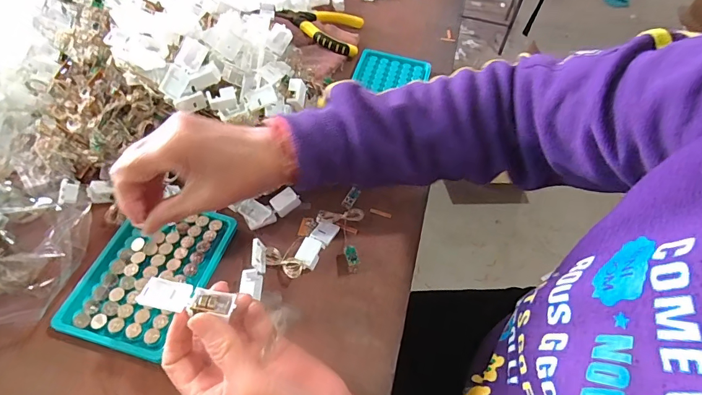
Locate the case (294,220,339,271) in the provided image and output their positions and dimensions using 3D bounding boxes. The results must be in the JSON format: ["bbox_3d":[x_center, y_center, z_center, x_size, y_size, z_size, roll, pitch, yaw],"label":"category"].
[{"bbox_3d":[-0.031,0.042,0.364,0.020,0.015,0.055,23,42,11],"label":"case"}]

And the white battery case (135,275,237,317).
[{"bbox_3d":[-0.104,0.064,0.253,0.056,0.010,0.020,11,53,-8],"label":"white battery case"}]

